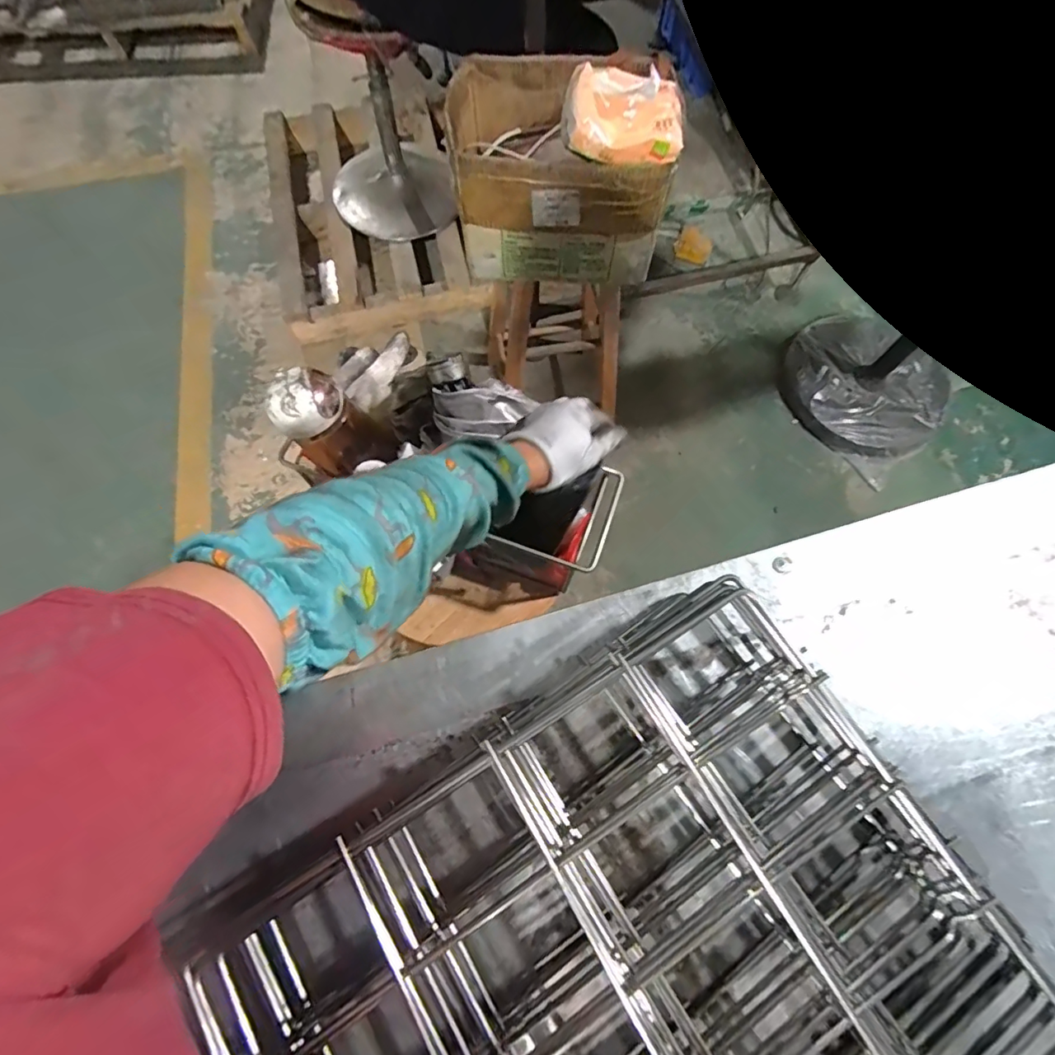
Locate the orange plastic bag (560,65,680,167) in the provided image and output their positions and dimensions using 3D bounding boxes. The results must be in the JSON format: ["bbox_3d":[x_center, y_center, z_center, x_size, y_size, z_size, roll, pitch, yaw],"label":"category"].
[{"bbox_3d":[0.109,-0.477,0.602,0.137,0.050,0.089,-3,71,-2],"label":"orange plastic bag"}]

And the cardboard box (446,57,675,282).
[{"bbox_3d":[0.035,-0.497,0.733,0.265,0.179,0.236,-5,71,-3],"label":"cardboard box"}]

